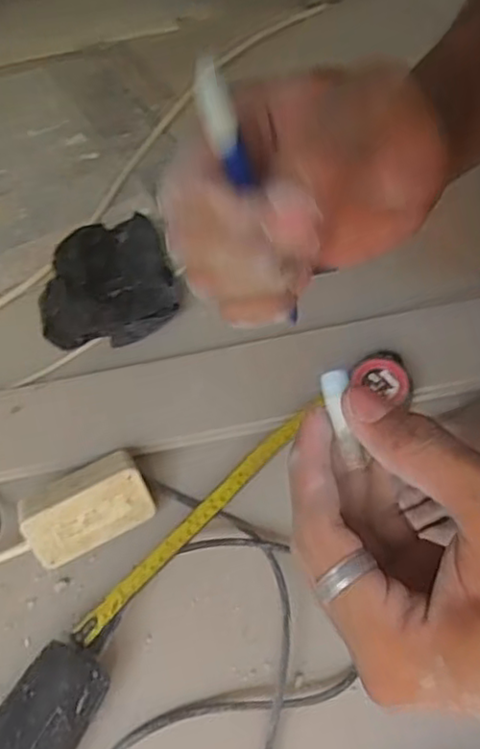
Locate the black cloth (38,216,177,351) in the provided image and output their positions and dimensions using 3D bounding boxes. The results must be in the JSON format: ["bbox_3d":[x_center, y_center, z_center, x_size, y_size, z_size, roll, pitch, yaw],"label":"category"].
[{"bbox_3d":[-0.155,-0.110,0.743,0.146,0.033,0.179,-15,55,-7],"label":"black cloth"}]

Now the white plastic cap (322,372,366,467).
[{"bbox_3d":[0.038,0.016,0.242,0.010,0.008,0.037,-11,75,-4],"label":"white plastic cap"}]

